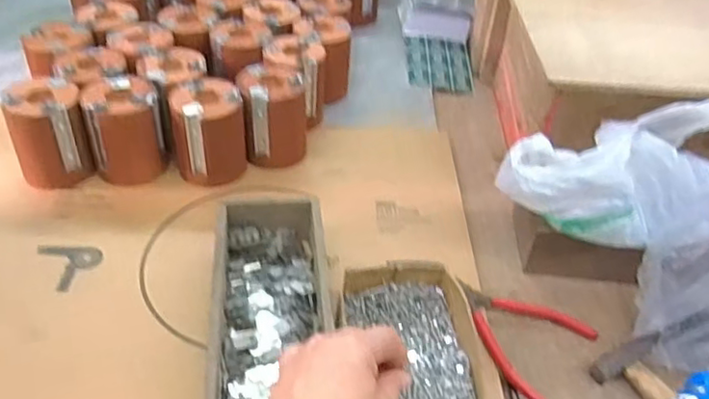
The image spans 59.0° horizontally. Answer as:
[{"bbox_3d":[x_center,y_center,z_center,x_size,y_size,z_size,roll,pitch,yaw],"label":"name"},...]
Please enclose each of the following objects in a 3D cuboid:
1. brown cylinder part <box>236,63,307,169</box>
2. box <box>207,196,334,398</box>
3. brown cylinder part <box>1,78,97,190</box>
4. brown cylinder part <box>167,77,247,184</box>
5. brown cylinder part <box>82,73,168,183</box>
[{"bbox_3d":[-0.096,-0.100,0.749,0.076,0.103,0.079,-3,41,-9],"label":"brown cylinder part"},{"bbox_3d":[-0.071,0.107,0.546,0.098,0.065,0.260,-1,40,-7],"label":"box"},{"bbox_3d":[-0.336,-0.073,0.698,0.075,0.101,0.072,-13,43,-20],"label":"brown cylinder part"},{"bbox_3d":[-0.167,-0.080,0.716,0.078,0.096,0.078,-9,42,-16],"label":"brown cylinder part"},{"bbox_3d":[-0.257,-0.075,0.704,0.077,0.099,0.068,-14,44,-21],"label":"brown cylinder part"}]

